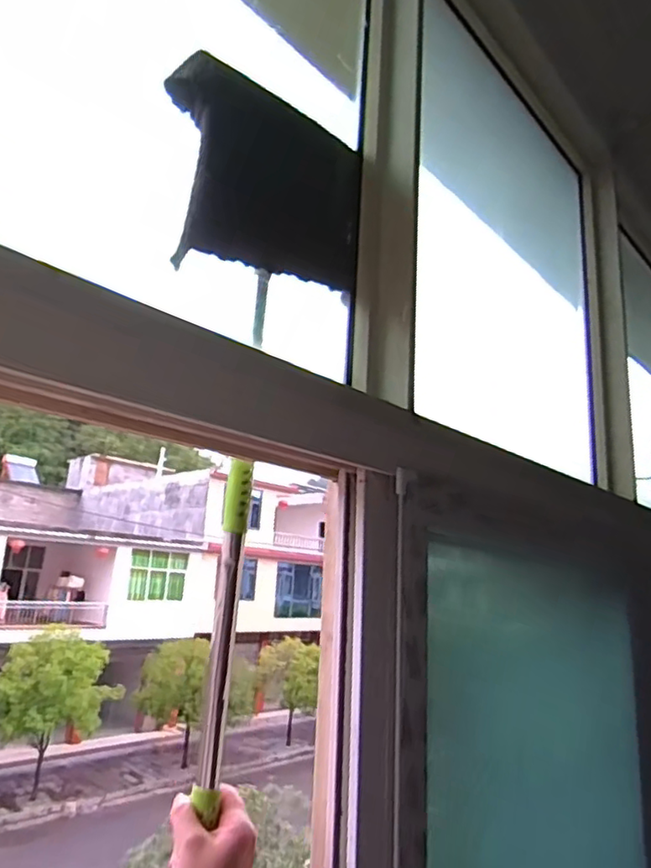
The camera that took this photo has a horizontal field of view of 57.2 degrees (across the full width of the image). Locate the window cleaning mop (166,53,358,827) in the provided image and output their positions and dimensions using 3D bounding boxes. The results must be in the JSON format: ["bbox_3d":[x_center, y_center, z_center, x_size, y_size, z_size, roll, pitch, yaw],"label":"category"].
[{"bbox_3d":[-0.080,-0.033,0.576,0.224,0.649,0.054,17,-13,-43],"label":"window cleaning mop"}]

